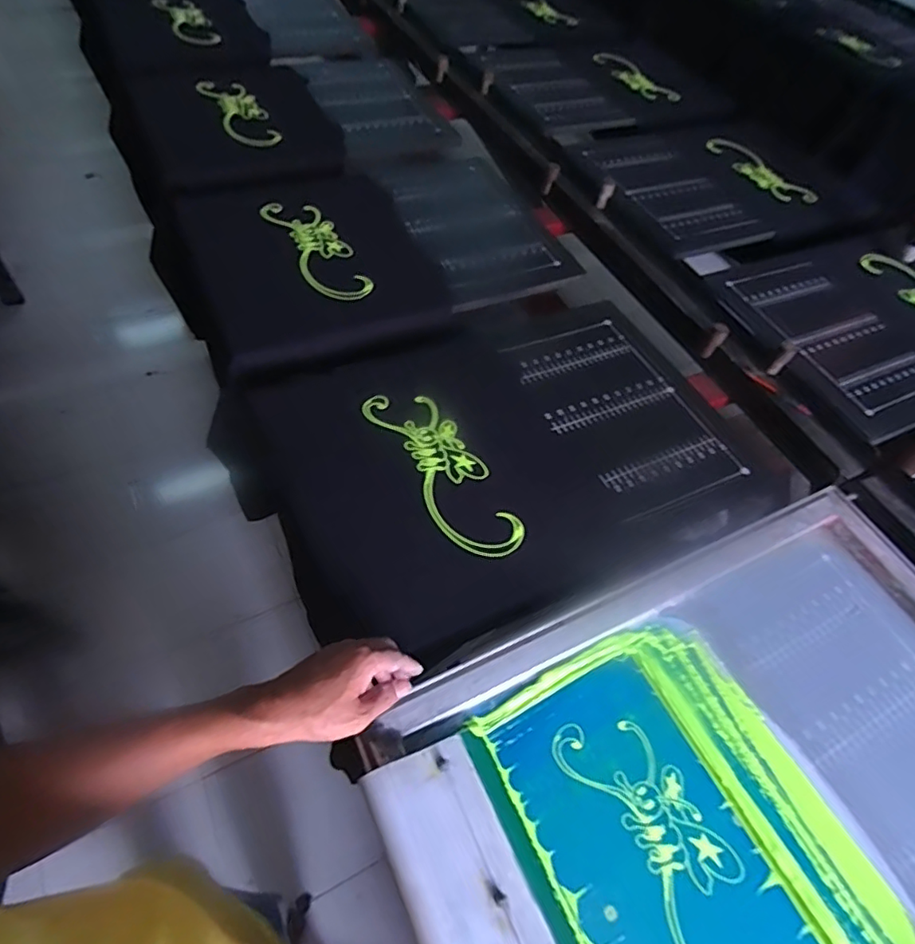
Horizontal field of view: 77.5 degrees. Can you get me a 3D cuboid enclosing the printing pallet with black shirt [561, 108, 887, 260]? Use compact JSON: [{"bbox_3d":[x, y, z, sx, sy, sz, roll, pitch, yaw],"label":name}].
[{"bbox_3d":[0.584,-0.647,1.227,0.729,0.051,0.435,-18,63,-20],"label":"printing pallet with black shirt"}]

